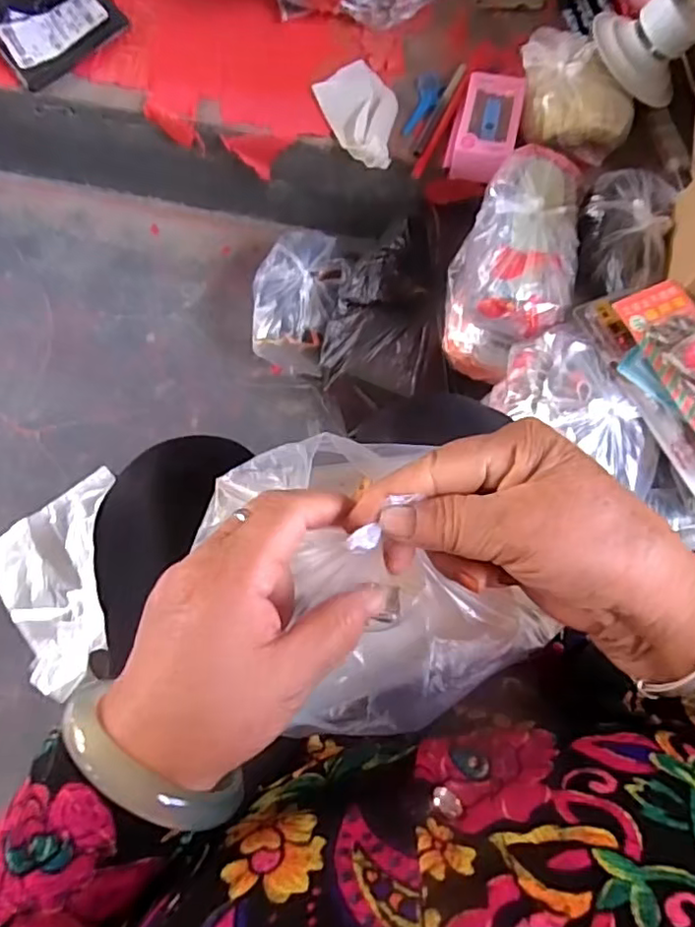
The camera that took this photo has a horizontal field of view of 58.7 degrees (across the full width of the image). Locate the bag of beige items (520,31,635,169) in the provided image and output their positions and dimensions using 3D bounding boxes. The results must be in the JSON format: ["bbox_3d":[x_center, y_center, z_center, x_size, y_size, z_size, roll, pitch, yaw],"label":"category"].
[{"bbox_3d":[0.257,-0.421,0.693,0.117,0.060,0.142,1,76,3],"label":"bag of beige items"}]

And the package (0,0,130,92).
[{"bbox_3d":[-0.367,-0.547,0.771,0.150,0.026,0.116,-42,78,-8],"label":"package"}]

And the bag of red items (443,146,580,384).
[{"bbox_3d":[0.171,-0.214,0.654,0.113,0.128,0.208,8,76,4],"label":"bag of red items"}]

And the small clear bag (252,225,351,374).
[{"bbox_3d":[-0.059,-0.218,0.828,0.115,0.104,0.185,5,76,3],"label":"small clear bag"}]

